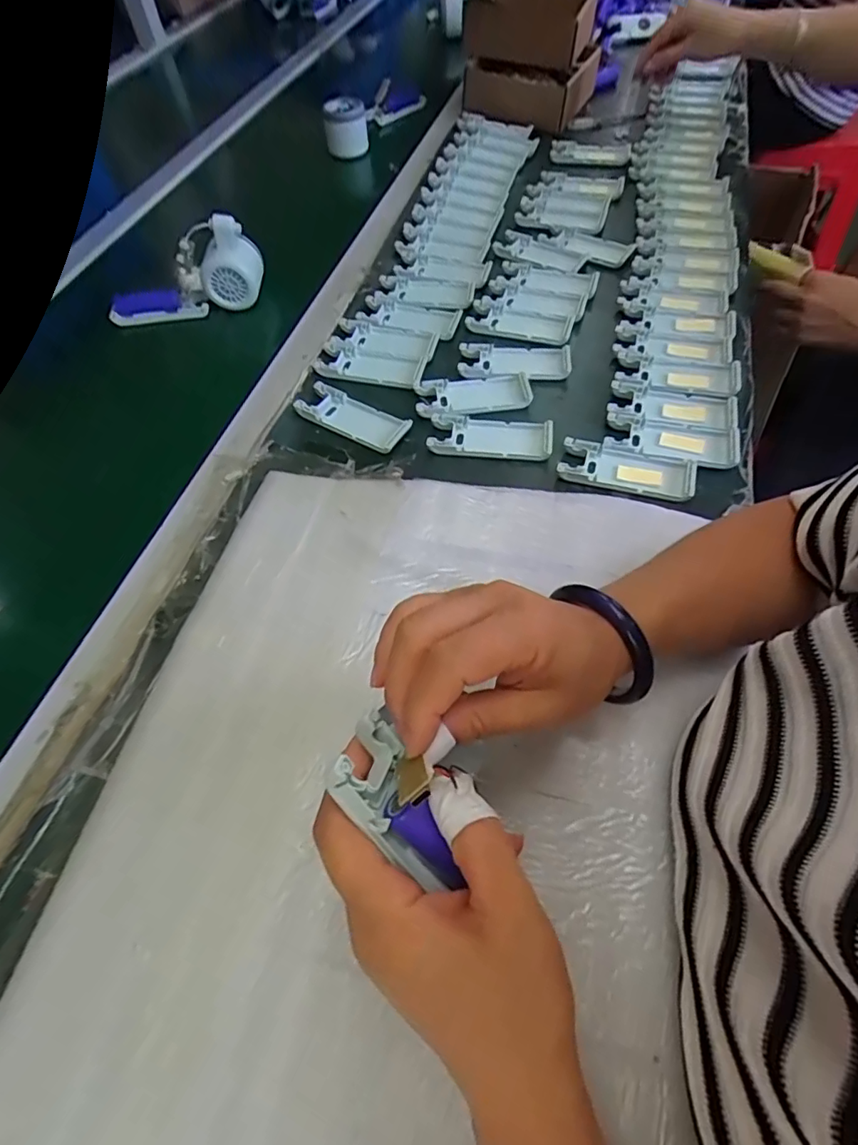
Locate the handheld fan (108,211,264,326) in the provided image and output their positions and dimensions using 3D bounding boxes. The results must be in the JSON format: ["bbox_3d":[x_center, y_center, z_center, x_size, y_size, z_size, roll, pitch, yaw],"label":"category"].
[{"bbox_3d":[-0.259,-0.308,0.566,0.164,0.072,0.048,-18,57,12],"label":"handheld fan"}]

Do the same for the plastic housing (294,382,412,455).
[{"bbox_3d":[-0.069,-0.141,0.480,0.103,0.010,0.041,26,63,18],"label":"plastic housing"}]

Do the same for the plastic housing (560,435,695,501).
[{"bbox_3d":[0.162,-0.084,0.439,0.104,0.014,0.042,15,60,12],"label":"plastic housing"}]

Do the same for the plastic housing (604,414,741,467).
[{"bbox_3d":[0.204,-0.112,0.450,0.106,0.008,0.043,12,60,10],"label":"plastic housing"}]

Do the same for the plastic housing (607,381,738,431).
[{"bbox_3d":[0.213,-0.148,0.470,0.103,0.009,0.045,13,60,11],"label":"plastic housing"}]

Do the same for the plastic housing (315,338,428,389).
[{"bbox_3d":[-0.057,-0.202,0.518,0.105,0.006,0.045,12,59,10],"label":"plastic housing"}]

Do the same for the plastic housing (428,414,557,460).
[{"bbox_3d":[0.053,-0.119,0.464,0.103,0.010,0.044,6,59,6],"label":"plastic housing"}]

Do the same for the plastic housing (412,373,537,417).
[{"bbox_3d":[0.041,-0.163,0.492,0.104,0.010,0.046,-6,58,-1],"label":"plastic housing"}]

